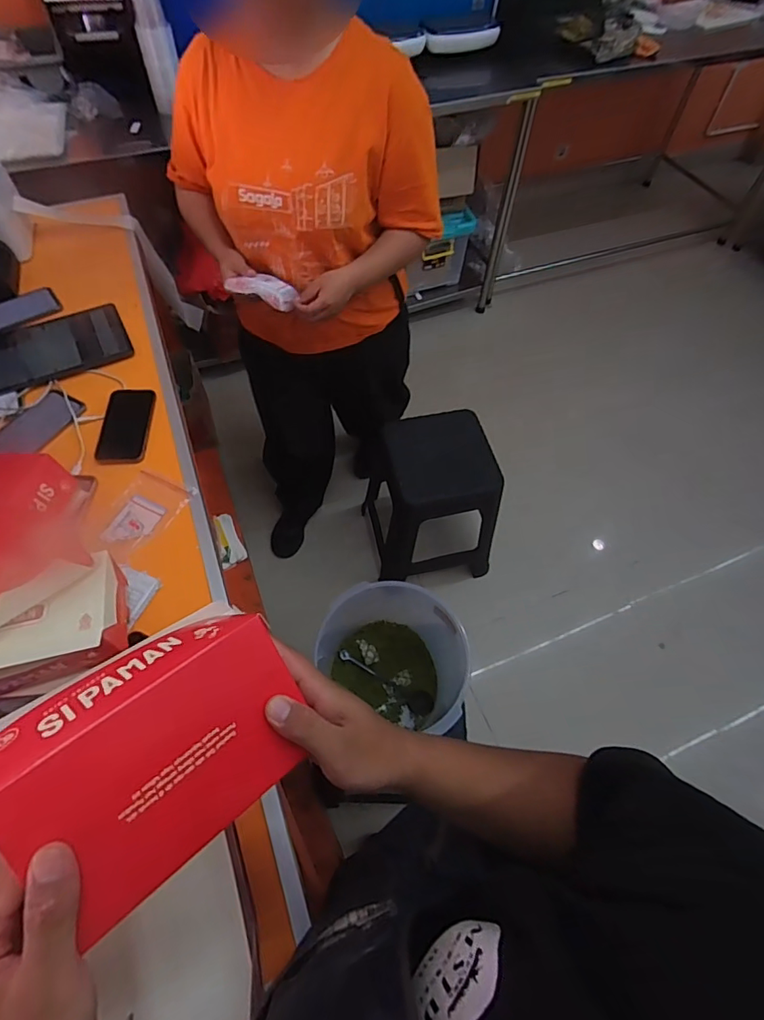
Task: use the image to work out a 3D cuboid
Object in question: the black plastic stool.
[{"bbox_3d":[0.148,-0.027,1.469,0.352,0.466,0.321,-9,59,-7],"label":"black plastic stool"}]

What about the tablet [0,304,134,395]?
[{"bbox_3d":[-0.599,-0.299,0.902,0.251,0.014,0.170,-25,62,-16],"label":"tablet"}]

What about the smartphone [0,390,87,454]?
[{"bbox_3d":[-0.576,-0.134,0.816,0.084,0.009,0.167,27,61,14],"label":"smartphone"}]

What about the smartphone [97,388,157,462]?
[{"bbox_3d":[-0.422,-0.140,0.820,0.075,0.014,0.150,-2,58,-3],"label":"smartphone"}]

